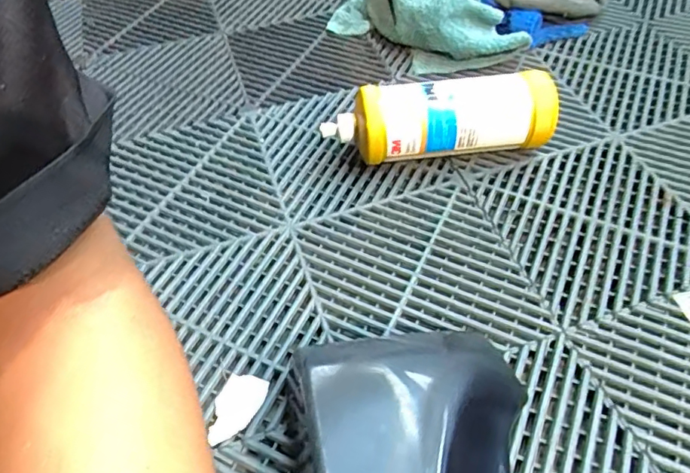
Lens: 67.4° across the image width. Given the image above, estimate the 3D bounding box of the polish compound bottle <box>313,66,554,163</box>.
[{"bbox_3d":[0.102,-0.122,0.569,0.250,0.089,0.071,-3,52,0],"label":"polish compound bottle"}]

